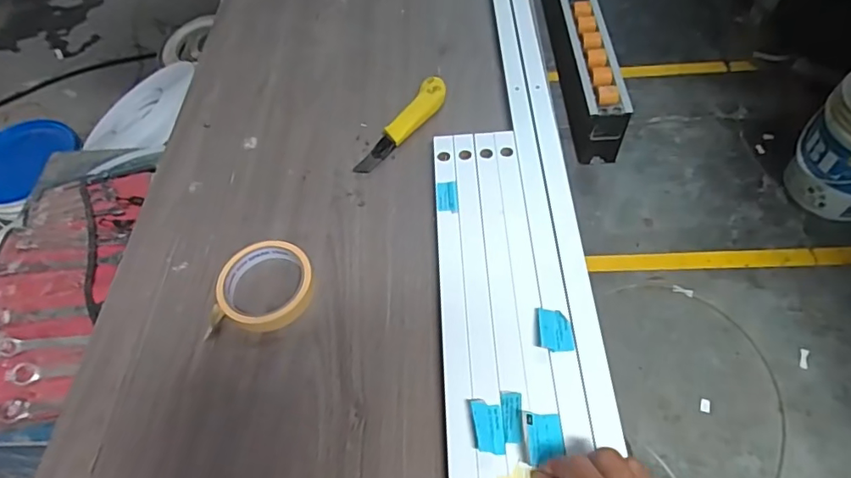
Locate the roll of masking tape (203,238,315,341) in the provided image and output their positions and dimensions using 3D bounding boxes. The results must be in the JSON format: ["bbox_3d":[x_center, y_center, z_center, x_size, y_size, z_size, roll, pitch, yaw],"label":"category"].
[{"bbox_3d":[-0.162,0.045,0.524,0.094,0.022,0.100,-2,57,3],"label":"roll of masking tape"}]

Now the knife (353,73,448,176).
[{"bbox_3d":[-0.023,-0.142,0.644,0.040,0.019,0.170,26,63,20],"label":"knife"}]

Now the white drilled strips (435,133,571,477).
[{"bbox_3d":[0.064,0.110,0.450,0.094,0.009,0.548,-3,56,3],"label":"white drilled strips"}]

